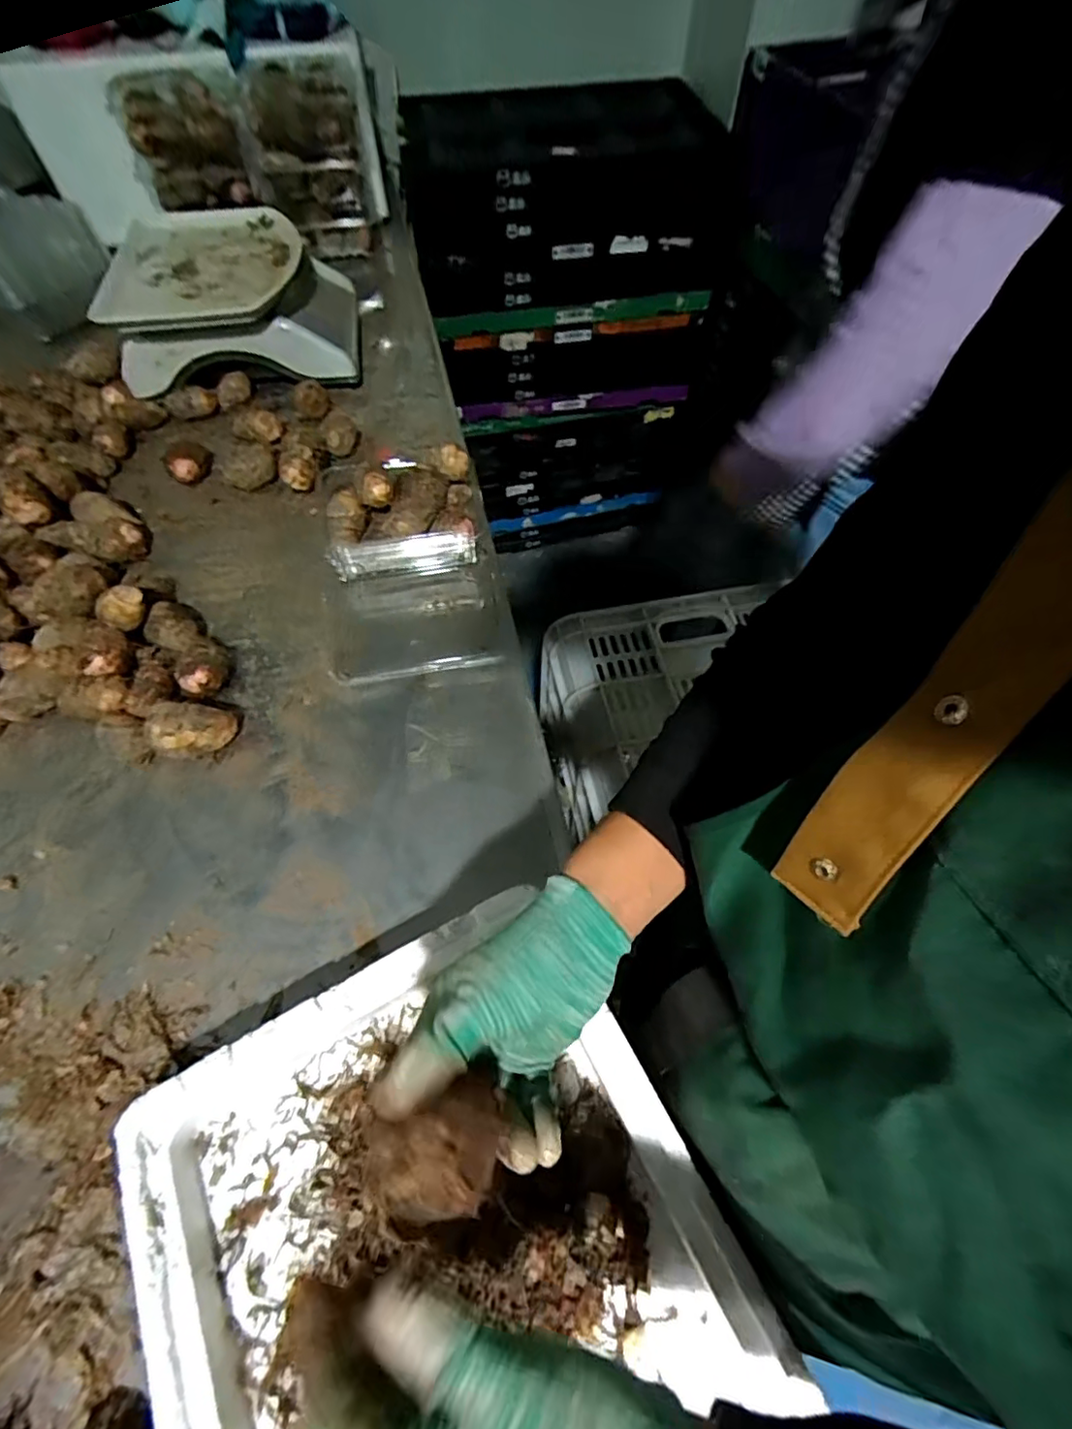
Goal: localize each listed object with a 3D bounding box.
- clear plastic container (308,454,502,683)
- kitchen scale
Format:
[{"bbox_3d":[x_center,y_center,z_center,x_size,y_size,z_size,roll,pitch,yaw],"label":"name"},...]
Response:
[{"bbox_3d":[-0.126,-0.105,0.569,0.166,0.051,0.136,-8,61,-3],"label":"clear plastic container"},{"bbox_3d":[-0.391,-0.541,0.776,0.278,0.121,0.274,-9,61,-3],"label":"kitchen scale"}]

